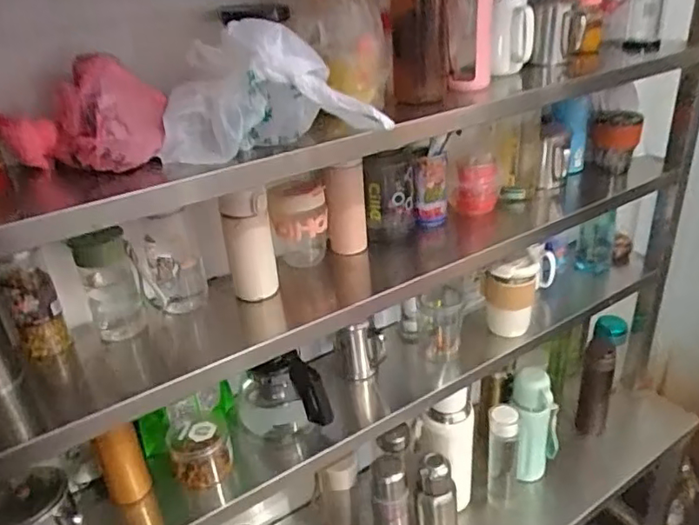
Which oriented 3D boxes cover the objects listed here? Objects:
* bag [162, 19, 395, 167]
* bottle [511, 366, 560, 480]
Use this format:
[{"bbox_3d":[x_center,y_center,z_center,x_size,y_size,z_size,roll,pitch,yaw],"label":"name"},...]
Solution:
[{"bbox_3d":[-0.086,-0.184,0.618,0.243,0.124,0.077,-3,28,3],"label":"bag"},{"bbox_3d":[0.373,0.332,1.157,0.091,0.243,0.061,5,30,17],"label":"bottle"}]

